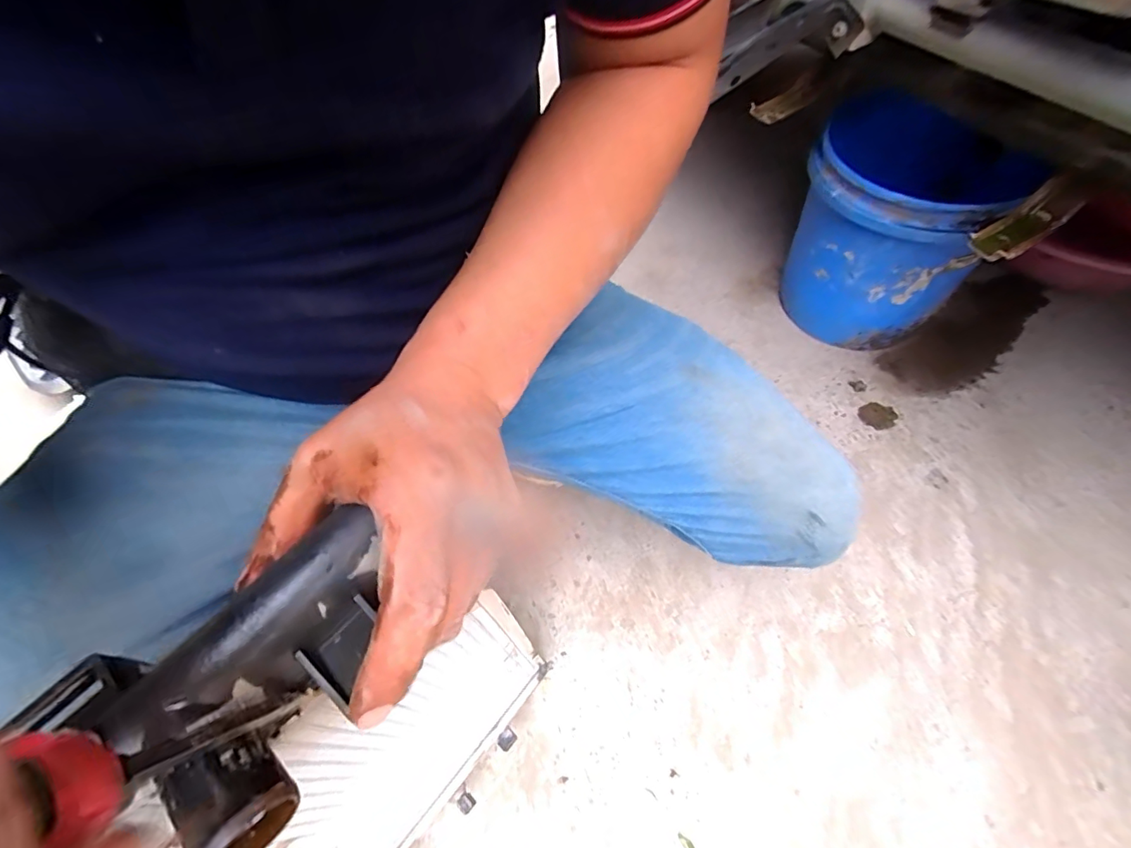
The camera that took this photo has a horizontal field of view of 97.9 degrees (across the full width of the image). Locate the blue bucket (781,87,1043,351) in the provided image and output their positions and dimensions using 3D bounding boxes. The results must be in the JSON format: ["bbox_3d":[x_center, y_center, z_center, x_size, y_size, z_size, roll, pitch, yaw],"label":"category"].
[{"bbox_3d":[0.438,-0.270,0.700,0.229,0.332,0.240,25,63,19],"label":"blue bucket"}]

